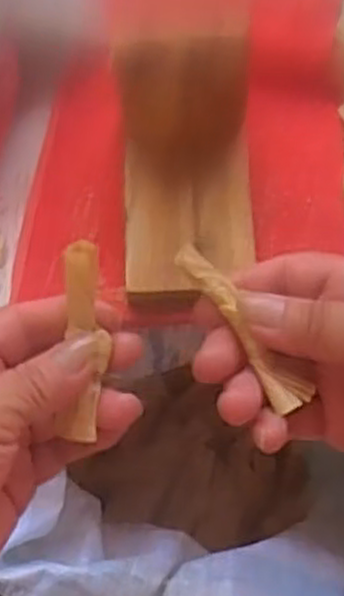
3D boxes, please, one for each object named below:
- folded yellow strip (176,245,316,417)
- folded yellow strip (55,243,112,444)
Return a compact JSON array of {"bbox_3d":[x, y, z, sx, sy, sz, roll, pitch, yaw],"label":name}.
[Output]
[{"bbox_3d":[0.026,0.009,0.296,0.013,0.009,0.070,-33,81,-10],"label":"folded yellow strip"},{"bbox_3d":[-0.034,0.016,0.303,0.012,0.013,0.074,1,94,1],"label":"folded yellow strip"}]

